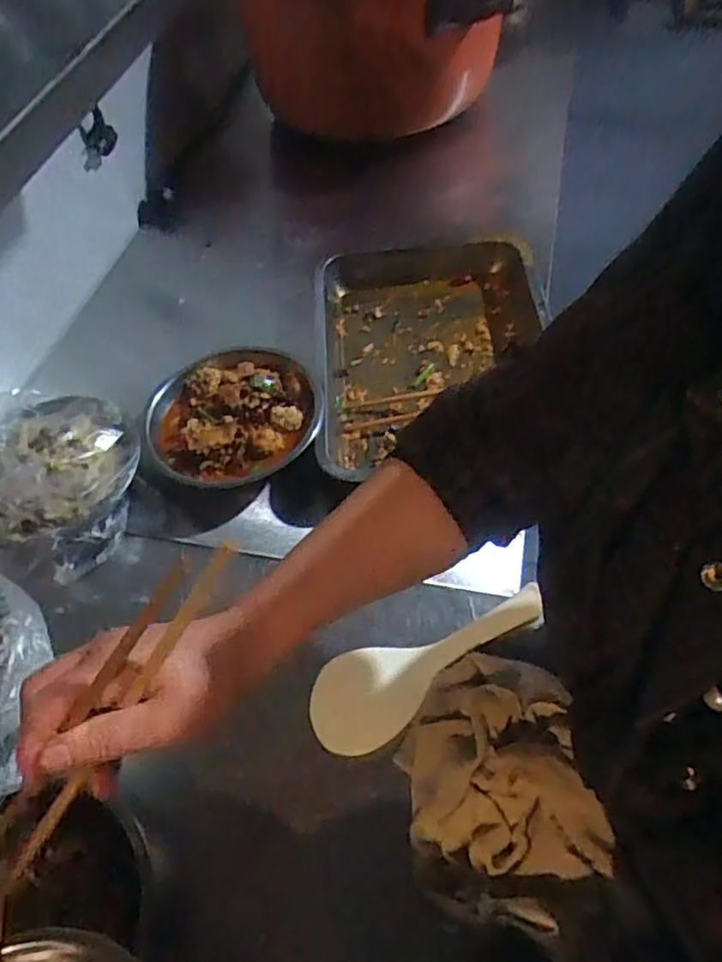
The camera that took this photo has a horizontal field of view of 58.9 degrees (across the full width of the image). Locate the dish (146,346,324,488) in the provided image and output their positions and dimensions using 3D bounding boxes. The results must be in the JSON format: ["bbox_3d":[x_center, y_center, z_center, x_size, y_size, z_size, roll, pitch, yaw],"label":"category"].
[{"bbox_3d":[-0.146,-0.071,0.750,0.197,0.058,0.185,-17,55,-7],"label":"dish"}]

